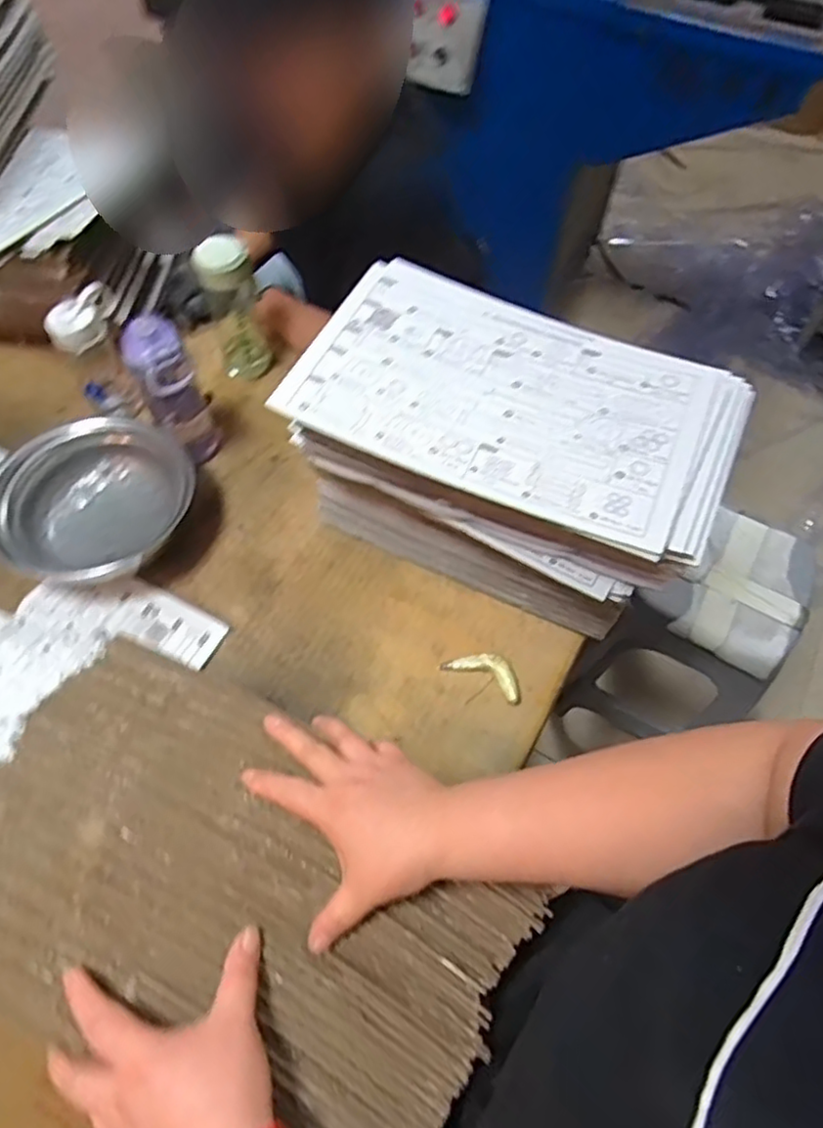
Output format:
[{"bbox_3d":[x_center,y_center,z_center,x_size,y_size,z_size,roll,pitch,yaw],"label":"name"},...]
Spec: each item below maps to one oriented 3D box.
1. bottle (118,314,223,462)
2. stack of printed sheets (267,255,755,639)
[{"bbox_3d":[-0.310,-0.218,0.859,0.072,0.216,0.078,-10,61,-8],"label":"bottle"},{"bbox_3d":[0.106,-0.115,0.762,0.419,0.251,0.255,24,62,12],"label":"stack of printed sheets"}]

